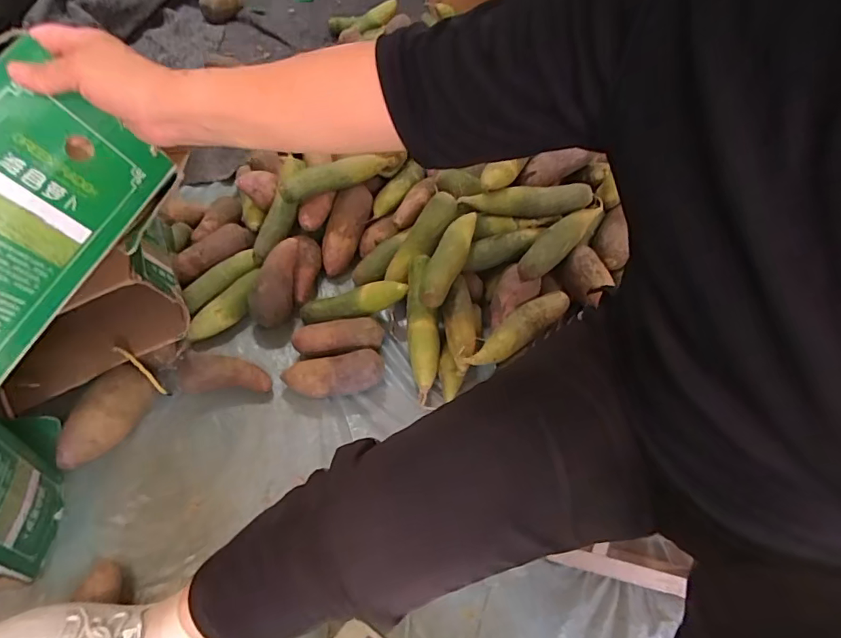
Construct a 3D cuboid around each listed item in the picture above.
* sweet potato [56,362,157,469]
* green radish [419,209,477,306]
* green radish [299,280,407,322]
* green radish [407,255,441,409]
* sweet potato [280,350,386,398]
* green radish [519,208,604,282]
[{"bbox_3d":[-0.454,0.143,0.690,0.076,0.072,0.146,35,58,20],"label":"sweet potato"},{"bbox_3d":[0.047,-0.102,0.776,0.057,0.045,0.205,18,53,8],"label":"green radish"},{"bbox_3d":[-0.116,-0.030,0.827,0.185,0.043,0.039,-14,54,3],"label":"green radish"},{"bbox_3d":[0.005,0.015,0.801,0.053,0.047,0.252,-3,73,-7],"label":"green radish"},{"bbox_3d":[-0.136,0.094,0.765,0.152,0.049,0.061,-14,56,-15],"label":"sweet potato"},{"bbox_3d":[0.242,-0.136,0.827,0.201,0.044,0.056,-37,64,-28],"label":"green radish"}]

